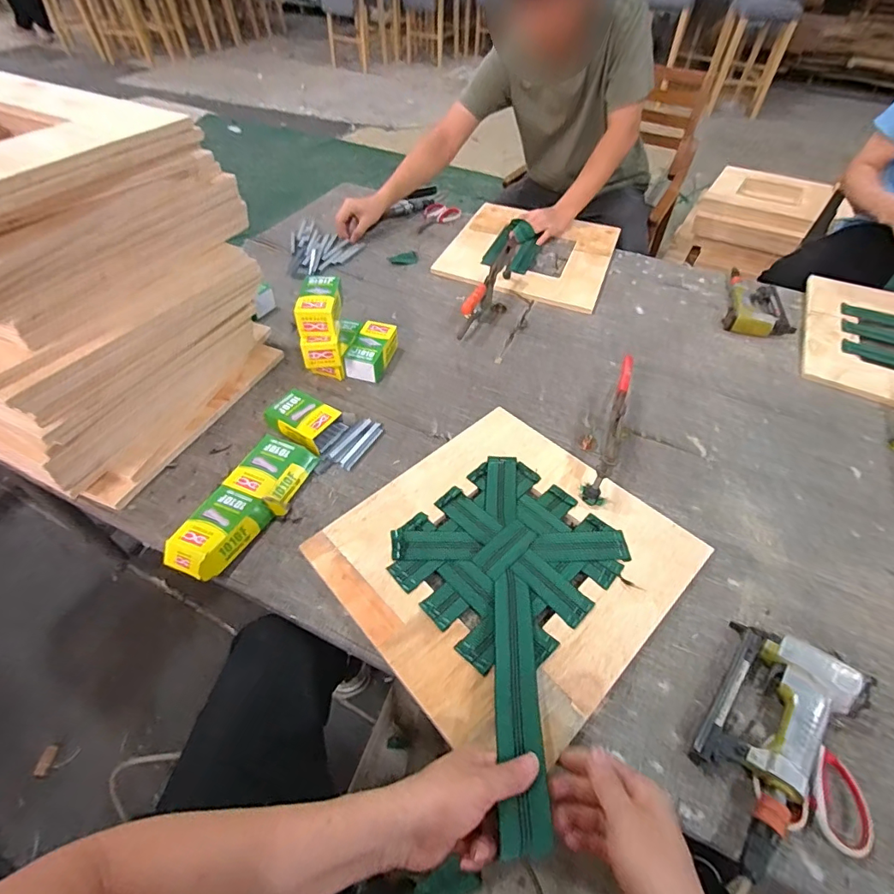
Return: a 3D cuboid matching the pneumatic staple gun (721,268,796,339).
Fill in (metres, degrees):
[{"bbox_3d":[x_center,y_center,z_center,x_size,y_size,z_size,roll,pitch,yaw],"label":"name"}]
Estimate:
[{"bbox_3d":[0.729,-0.341,1.103,0.141,0.043,0.264,21,52,15],"label":"pneumatic staple gun"}]

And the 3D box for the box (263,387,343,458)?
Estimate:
[{"bbox_3d":[-0.248,-0.050,0.816,0.121,0.035,0.089,24,52,17],"label":"box"}]

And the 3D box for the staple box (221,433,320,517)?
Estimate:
[{"bbox_3d":[-0.272,0.038,0.742,0.101,0.027,0.122,15,50,10],"label":"staple box"}]

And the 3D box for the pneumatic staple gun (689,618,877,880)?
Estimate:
[{"bbox_3d":[0.352,0.319,0.513,0.133,0.047,0.252,29,54,21],"label":"pneumatic staple gun"}]

